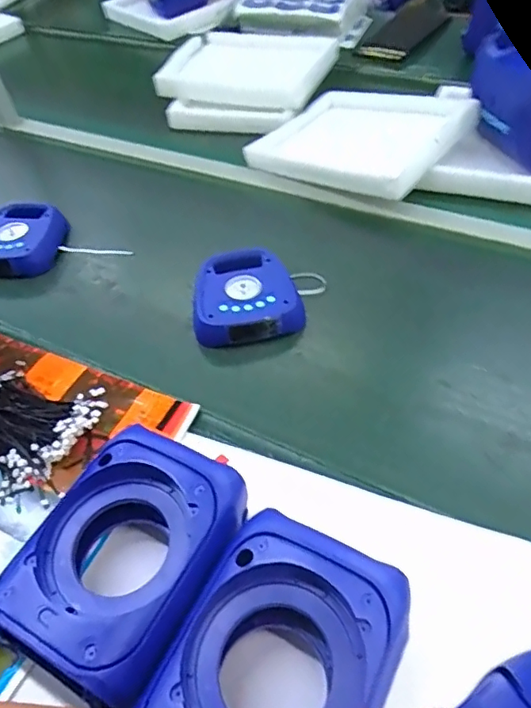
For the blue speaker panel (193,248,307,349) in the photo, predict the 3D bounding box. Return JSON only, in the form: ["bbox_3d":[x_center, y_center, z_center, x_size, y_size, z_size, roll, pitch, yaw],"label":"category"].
[{"bbox_3d":[-0.034,-0.090,0.823,0.158,0.048,0.167,-14,49,-4],"label":"blue speaker panel"}]

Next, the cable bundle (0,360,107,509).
[{"bbox_3d":[-0.333,0.086,0.689,0.213,0.017,0.165,11,52,16],"label":"cable bundle"}]

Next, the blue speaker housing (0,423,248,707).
[{"bbox_3d":[-0.128,0.199,0.531,0.171,0.087,0.226,21,55,23],"label":"blue speaker housing"}]

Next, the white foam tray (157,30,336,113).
[{"bbox_3d":[-0.044,-0.663,1.239,0.372,0.051,0.303,14,53,18],"label":"white foam tray"}]

